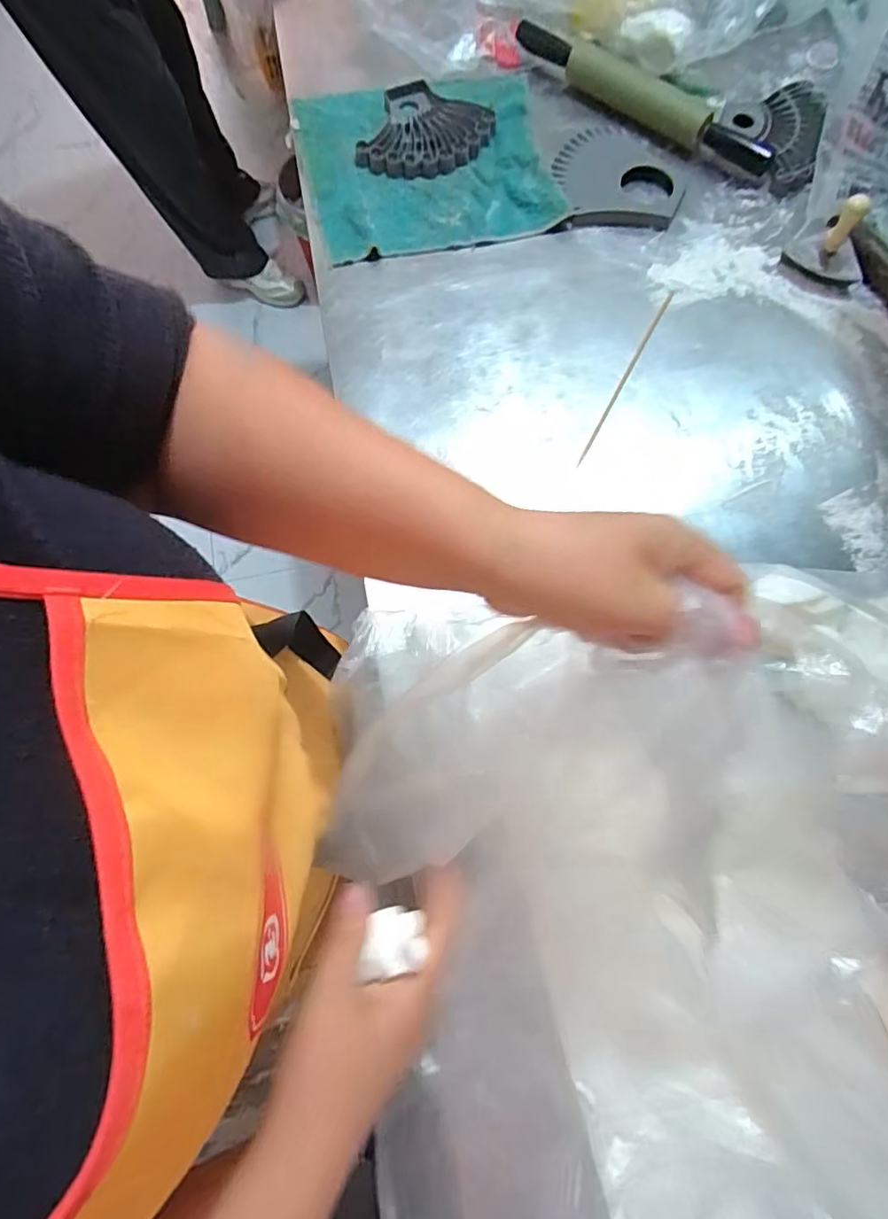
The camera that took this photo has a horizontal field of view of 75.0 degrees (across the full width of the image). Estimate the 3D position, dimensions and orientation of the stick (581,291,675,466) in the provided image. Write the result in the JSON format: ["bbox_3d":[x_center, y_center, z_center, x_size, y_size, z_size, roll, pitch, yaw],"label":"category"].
[{"bbox_3d":[0.183,-0.237,0.575,0.006,0.006,0.223,28,75,8],"label":"stick"}]

